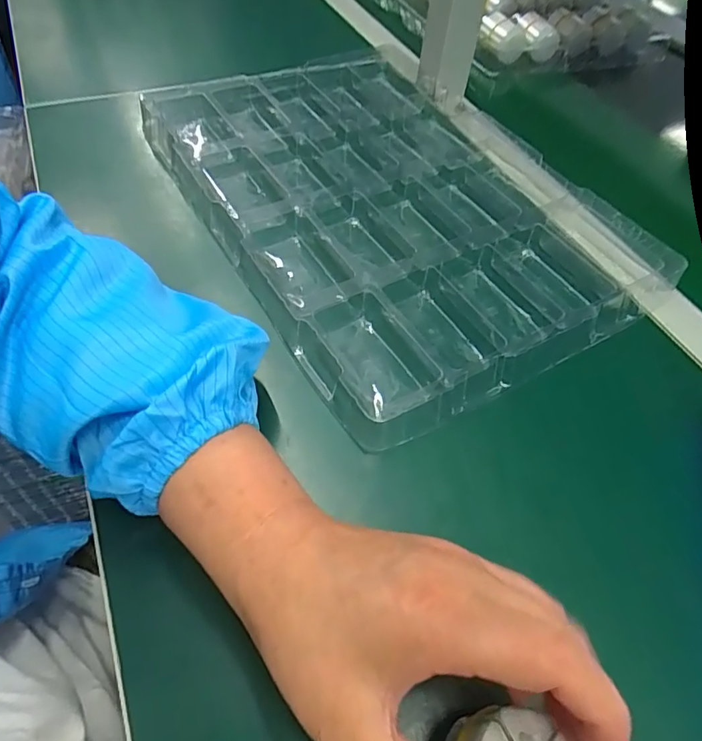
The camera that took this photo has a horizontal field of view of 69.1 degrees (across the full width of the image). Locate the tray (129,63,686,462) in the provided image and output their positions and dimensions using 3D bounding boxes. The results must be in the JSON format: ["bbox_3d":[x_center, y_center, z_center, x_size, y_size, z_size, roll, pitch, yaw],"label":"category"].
[{"bbox_3d":[0.029,-0.161,0.440,0.296,0.024,0.422,-24,59,-20],"label":"tray"}]

